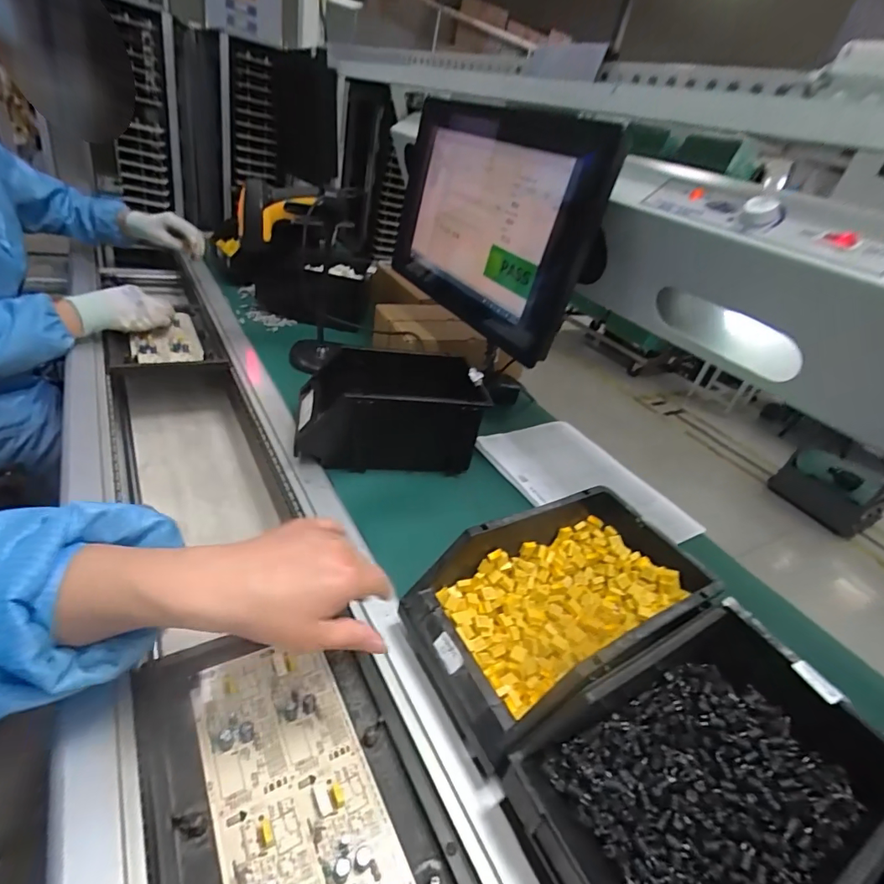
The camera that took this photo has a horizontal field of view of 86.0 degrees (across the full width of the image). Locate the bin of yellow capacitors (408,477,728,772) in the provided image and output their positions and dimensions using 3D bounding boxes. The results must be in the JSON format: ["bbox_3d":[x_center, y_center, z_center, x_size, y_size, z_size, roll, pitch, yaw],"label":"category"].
[{"bbox_3d":[0.108,0.149,0.426,0.242,0.106,0.154,-8,30,-29],"label":"bin of yellow capacitors"}]

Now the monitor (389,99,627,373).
[{"bbox_3d":[0.044,-0.343,0.724,0.076,0.275,0.509,-6,37,-32],"label":"monitor"}]

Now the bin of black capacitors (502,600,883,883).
[{"bbox_3d":[0.186,0.224,0.322,0.249,0.093,0.157,-7,29,-28],"label":"bin of black capacitors"}]

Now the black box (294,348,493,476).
[{"bbox_3d":[-0.074,-0.046,0.672,0.245,0.115,0.157,3,26,-9],"label":"black box"}]

